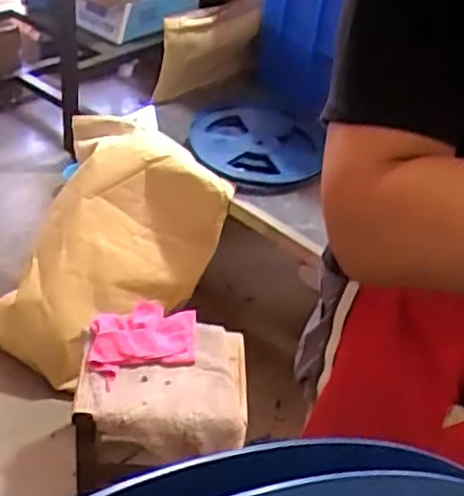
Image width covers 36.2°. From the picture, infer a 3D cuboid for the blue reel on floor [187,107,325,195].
[{"bbox_3d":[0.065,-0.231,1.683,0.310,0.064,0.301,-7,55,-7],"label":"blue reel on floor"}]

